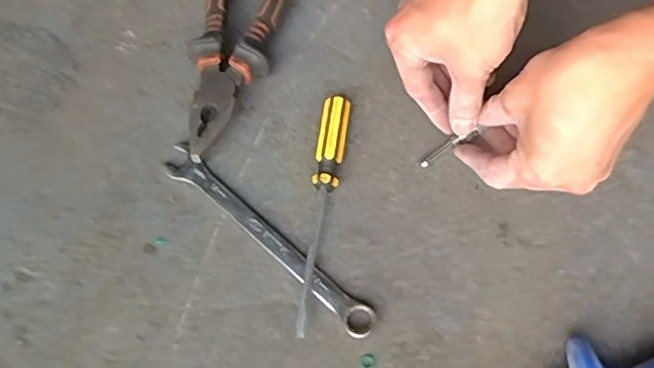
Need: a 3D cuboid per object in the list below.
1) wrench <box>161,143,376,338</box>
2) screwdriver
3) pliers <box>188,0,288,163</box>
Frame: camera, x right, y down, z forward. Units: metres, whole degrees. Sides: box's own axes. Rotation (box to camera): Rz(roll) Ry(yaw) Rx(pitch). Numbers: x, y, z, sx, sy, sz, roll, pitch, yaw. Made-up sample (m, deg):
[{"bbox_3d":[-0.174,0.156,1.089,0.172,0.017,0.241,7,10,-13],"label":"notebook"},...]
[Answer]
[{"bbox_3d":[-0.041,0.036,0.399,0.181,0.009,0.021,40,74,13],"label":"wrench"},{"bbox_3d":[-0.003,0.016,0.400,0.020,0.019,0.164,8,69,2],"label":"screwdriver"},{"bbox_3d":[-0.066,-0.104,0.440,0.053,0.030,0.190,10,69,3],"label":"pliers"}]

